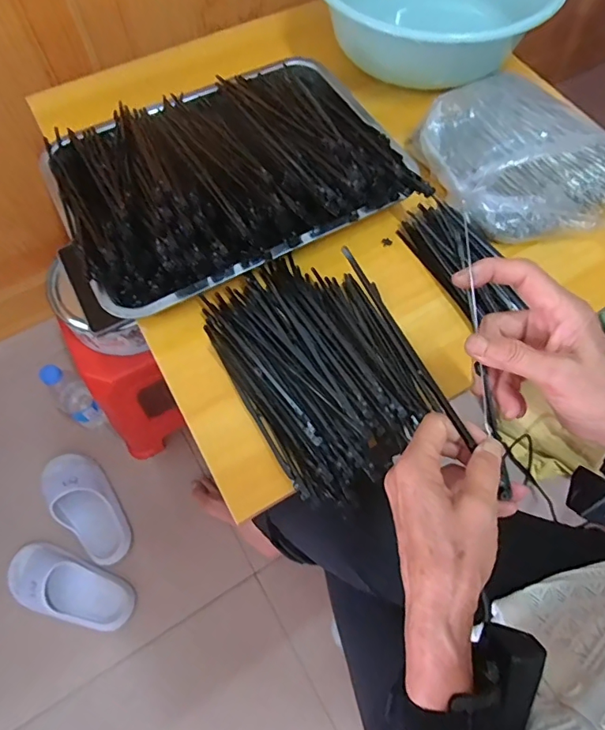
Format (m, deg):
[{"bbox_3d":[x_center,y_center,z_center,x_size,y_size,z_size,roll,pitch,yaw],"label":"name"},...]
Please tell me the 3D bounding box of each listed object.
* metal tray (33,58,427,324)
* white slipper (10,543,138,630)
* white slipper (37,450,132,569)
[{"bbox_3d":[-0.077,-0.212,0.474,0.340,0.064,0.255,-26,66,-10],"label":"metal tray"},{"bbox_3d":[-0.402,0.381,0.795,0.227,0.065,0.095,20,67,8],"label":"white slipper"},{"bbox_3d":[-0.399,0.261,0.862,0.103,0.061,0.230,-38,72,-16],"label":"white slipper"}]

